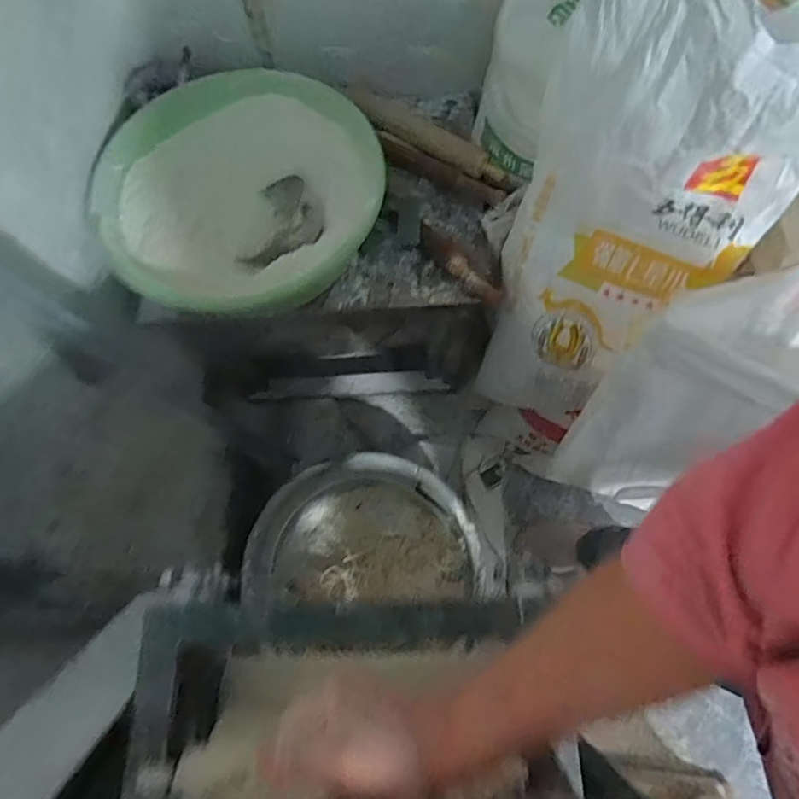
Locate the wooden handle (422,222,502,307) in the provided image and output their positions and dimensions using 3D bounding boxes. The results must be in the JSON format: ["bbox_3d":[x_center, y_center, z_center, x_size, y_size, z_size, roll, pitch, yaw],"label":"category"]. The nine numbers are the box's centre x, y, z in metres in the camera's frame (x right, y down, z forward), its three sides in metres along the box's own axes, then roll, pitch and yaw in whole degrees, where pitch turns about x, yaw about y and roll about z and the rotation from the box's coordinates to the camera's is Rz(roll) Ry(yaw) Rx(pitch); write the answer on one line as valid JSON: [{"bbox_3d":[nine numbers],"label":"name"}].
[{"bbox_3d":[0.090,-0.212,0.848,0.046,0.030,0.171,-38,73,-10],"label":"wooden handle"}]

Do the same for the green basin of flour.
[{"bbox_3d":[-0.240,-0.304,0.817,0.369,0.121,0.411,40,77,15],"label":"green basin of flour"}]

